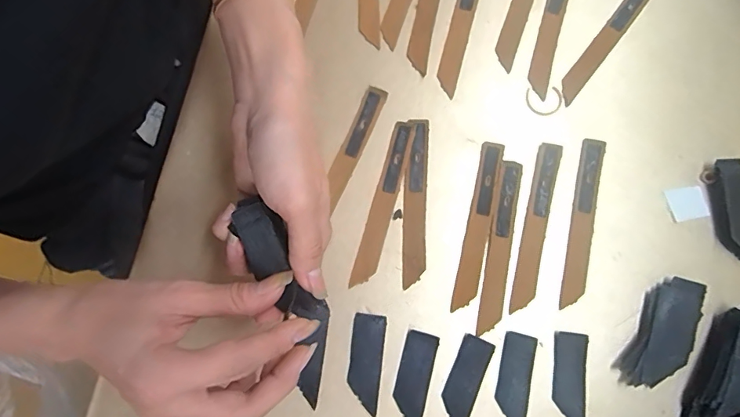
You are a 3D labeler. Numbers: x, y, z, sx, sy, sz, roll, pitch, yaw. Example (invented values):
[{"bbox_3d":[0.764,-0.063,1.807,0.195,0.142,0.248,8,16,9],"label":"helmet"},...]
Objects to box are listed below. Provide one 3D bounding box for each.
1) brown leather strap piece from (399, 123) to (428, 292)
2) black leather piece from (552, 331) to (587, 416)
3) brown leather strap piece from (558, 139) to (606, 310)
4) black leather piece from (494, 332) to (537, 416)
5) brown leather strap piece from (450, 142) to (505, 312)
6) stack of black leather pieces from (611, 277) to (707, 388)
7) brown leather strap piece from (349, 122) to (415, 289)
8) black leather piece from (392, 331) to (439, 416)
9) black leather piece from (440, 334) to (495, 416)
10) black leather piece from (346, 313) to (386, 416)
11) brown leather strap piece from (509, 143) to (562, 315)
[{"bbox_3d":[0.034,-0.006,0.339,0.018,0.004,0.124,3,80,1],"label":"brown leather strap piece"},{"bbox_3d":[0.141,0.121,0.316,0.023,0.004,0.065,6,80,2],"label":"black leather piece"},{"bbox_3d":[0.159,0.010,0.336,0.017,0.005,0.126,12,80,3],"label":"brown leather strap piece"},{"bbox_3d":[0.102,0.121,0.315,0.024,0.004,0.065,12,80,3],"label":"black leather piece"},{"bbox_3d":[0.080,0.012,0.336,0.018,0.004,0.125,12,80,3],"label":"brown leather strap piece"},{"bbox_3d":[0.205,0.088,0.316,0.038,0.012,0.082,26,81,5],"label":"stack of black leather pieces"},{"bbox_3d":[0.011,-0.004,0.339,0.020,0.004,0.126,17,80,4],"label":"brown leather strap piece"},{"bbox_3d":[0.031,0.121,0.316,0.024,0.004,0.064,15,80,3],"label":"black leather piece"},{"bbox_3d":[0.066,0.123,0.316,0.024,0.004,0.064,24,81,5],"label":"black leather piece"},{"bbox_3d":[-0.003,0.109,0.318,0.024,0.004,0.065,7,80,2],"label":"black leather piece"},{"bbox_3d":[0.123,0.013,0.334,0.017,0.004,0.126,14,80,3],"label":"brown leather strap piece"}]

